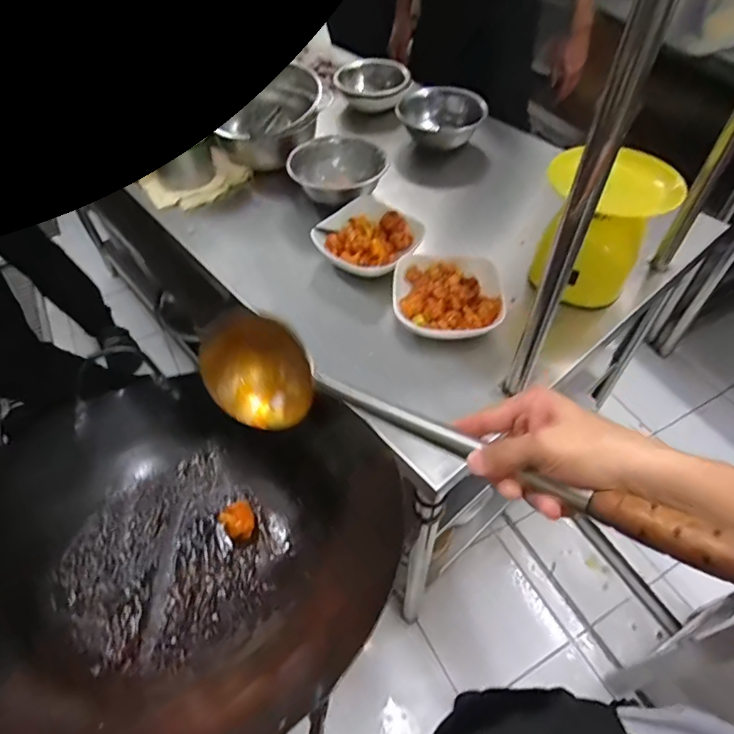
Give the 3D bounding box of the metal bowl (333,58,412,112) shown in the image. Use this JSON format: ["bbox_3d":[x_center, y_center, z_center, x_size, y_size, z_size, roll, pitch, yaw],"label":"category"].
[{"bbox_3d":[0.007,-0.578,1.067,0.157,0.073,0.172,-1,52,1],"label":"metal bowl"}]

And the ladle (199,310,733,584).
[{"bbox_3d":[0.024,0.066,0.443,0.501,0.103,0.076,18,52,40],"label":"ladle"}]

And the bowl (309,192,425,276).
[{"bbox_3d":[0.005,-0.200,0.788,0.141,0.047,0.151,-1,52,1],"label":"bowl"}]

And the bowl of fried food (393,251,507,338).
[{"bbox_3d":[0.113,-0.100,0.708,0.150,0.054,0.148,-1,52,1],"label":"bowl of fried food"}]

